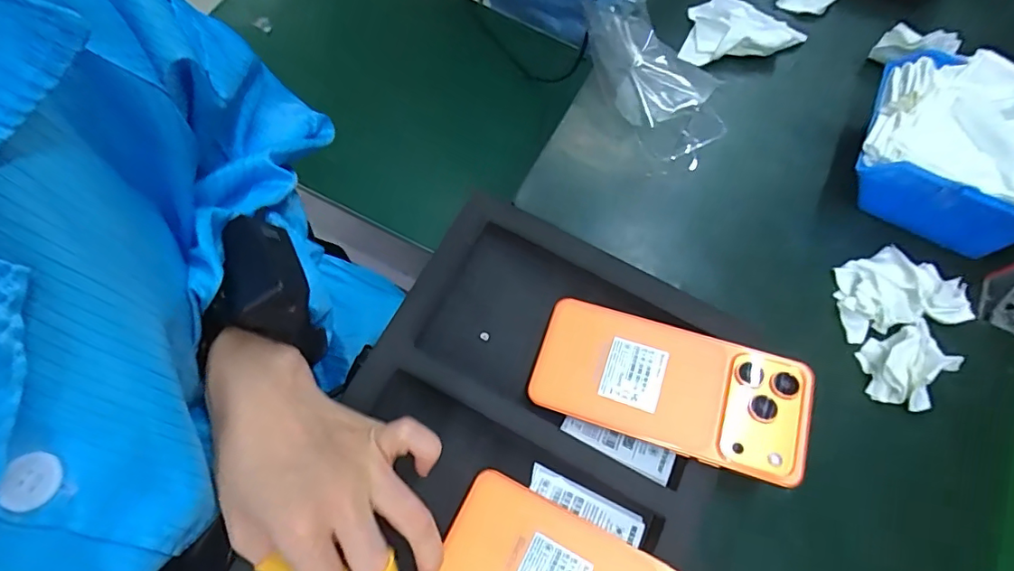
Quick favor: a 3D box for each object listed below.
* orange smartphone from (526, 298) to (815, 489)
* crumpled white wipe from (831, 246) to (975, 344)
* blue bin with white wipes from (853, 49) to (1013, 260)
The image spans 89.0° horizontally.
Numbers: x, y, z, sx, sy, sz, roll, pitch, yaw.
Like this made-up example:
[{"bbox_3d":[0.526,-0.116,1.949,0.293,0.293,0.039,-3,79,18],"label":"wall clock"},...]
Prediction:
[{"bbox_3d":[0.100,0.061,0.321,0.162,0.006,0.076,16,67,14],"label":"orange smartphone"},{"bbox_3d":[0.290,0.002,0.380,0.087,0.022,0.060,-9,69,-6],"label":"crumpled white wipe"},{"bbox_3d":[0.345,-0.102,0.396,0.140,0.079,0.118,31,70,6],"label":"blue bin with white wipes"}]

